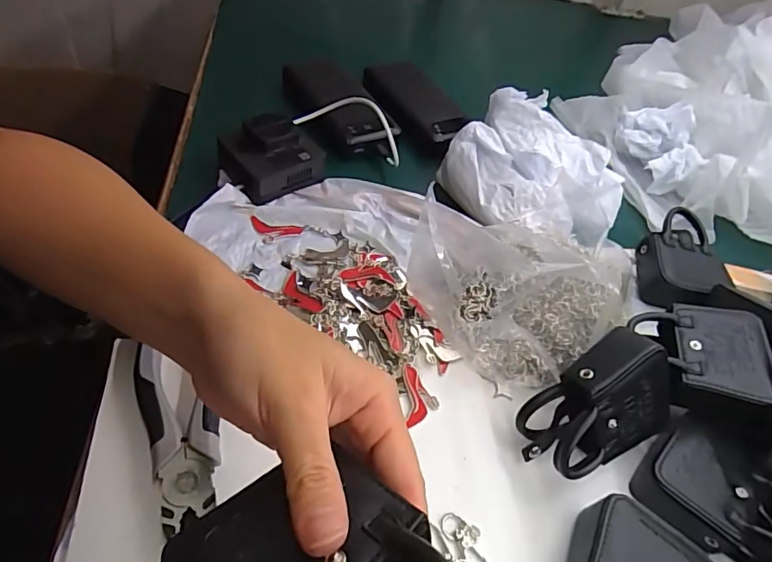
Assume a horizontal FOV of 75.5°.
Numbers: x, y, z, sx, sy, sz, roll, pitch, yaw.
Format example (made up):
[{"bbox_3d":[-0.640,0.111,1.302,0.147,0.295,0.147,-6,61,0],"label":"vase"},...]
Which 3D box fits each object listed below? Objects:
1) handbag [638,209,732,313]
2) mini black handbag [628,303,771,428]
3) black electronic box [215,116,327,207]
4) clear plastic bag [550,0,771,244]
[{"bbox_3d":[0.278,-0.016,0.467,0.068,0.035,0.121,18,49,2],"label":"handbag"},{"bbox_3d":[0.223,0.057,0.359,0.087,0.042,0.084,15,49,0],"label":"mini black handbag"},{"bbox_3d":[-0.107,-0.117,0.465,0.078,0.045,0.067,-27,61,-31],"label":"black electronic box"},{"bbox_3d":[0.399,-0.206,0.574,0.290,0.145,0.368,-7,53,-18],"label":"clear plastic bag"}]

